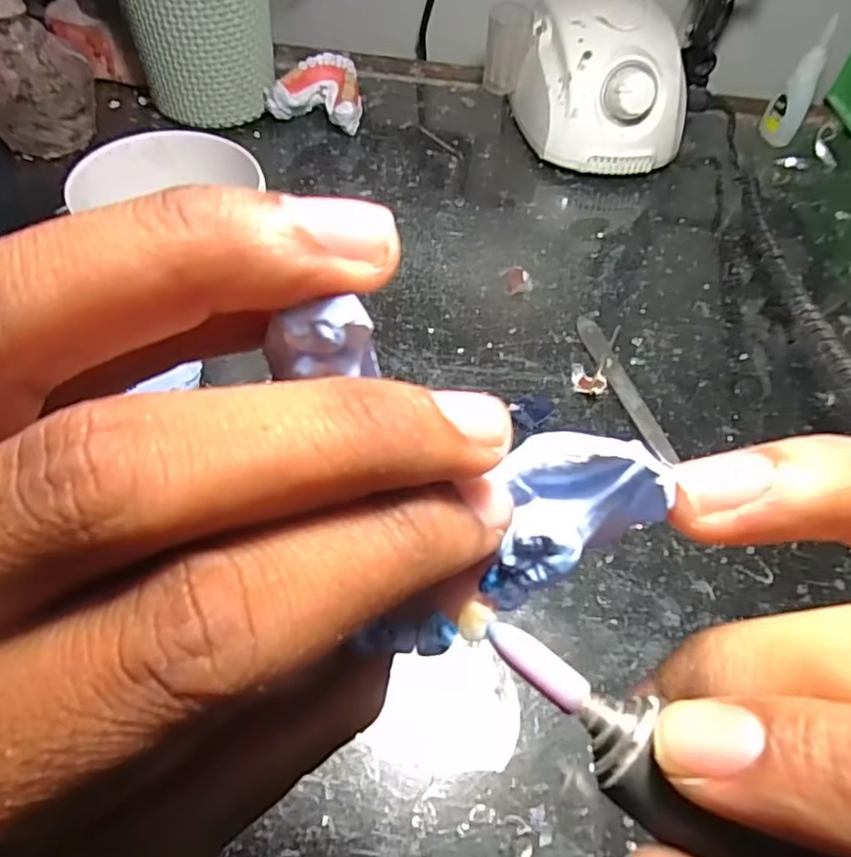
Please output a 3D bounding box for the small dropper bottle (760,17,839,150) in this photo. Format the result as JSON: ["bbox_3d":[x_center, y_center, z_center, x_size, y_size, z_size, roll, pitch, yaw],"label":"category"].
[{"bbox_3d":[0.279,-0.255,0.469,0.022,0.083,0.025,16,55,6],"label":"small dropper bottle"}]

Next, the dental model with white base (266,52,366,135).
[{"bbox_3d":[-0.075,-0.240,0.456,0.063,0.033,0.055,12,54,3],"label":"dental model with white base"}]

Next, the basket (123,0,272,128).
[{"bbox_3d":[-0.151,-0.273,0.423,0.091,0.116,0.093,-13,56,-14],"label":"basket"}]

